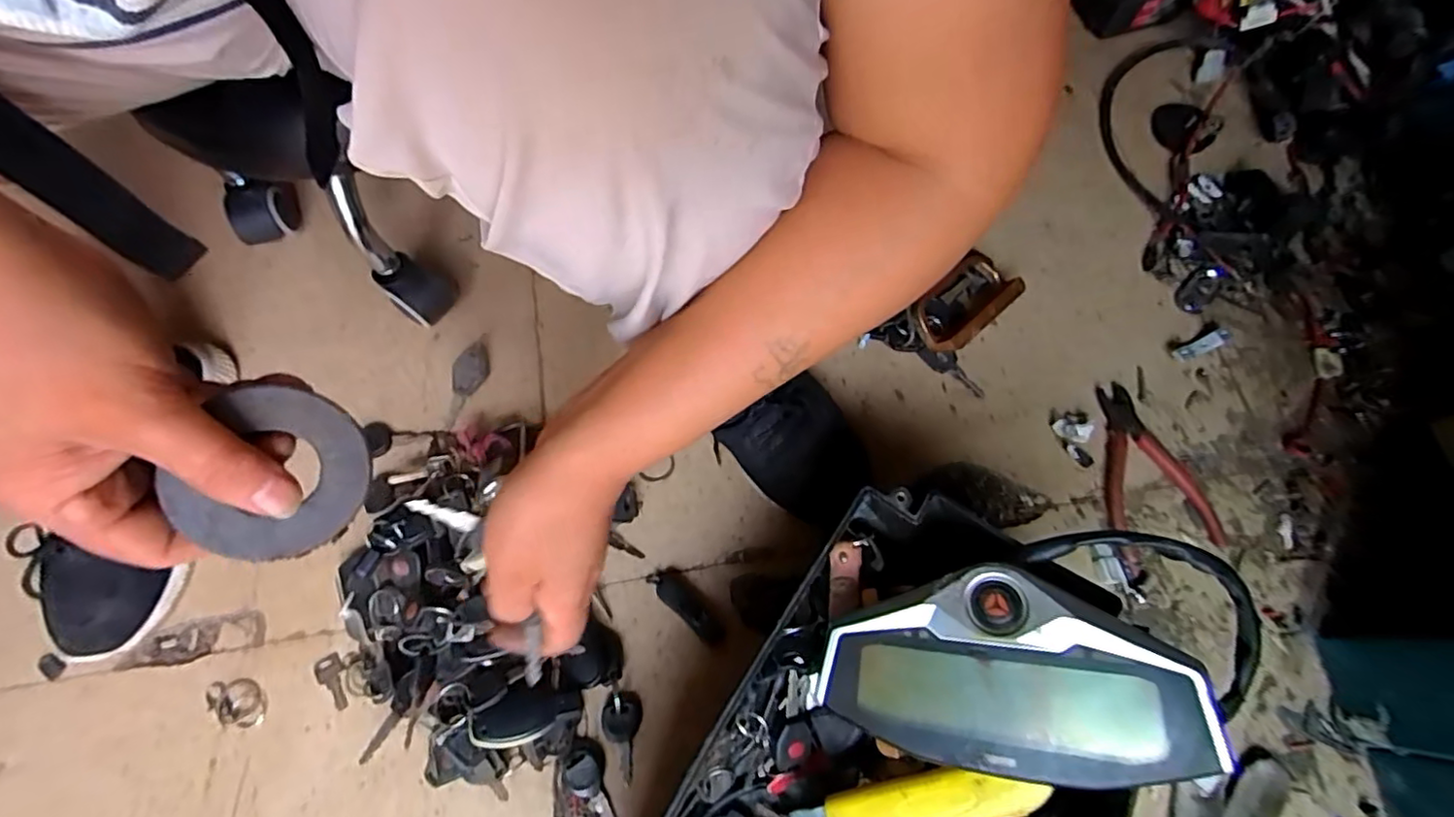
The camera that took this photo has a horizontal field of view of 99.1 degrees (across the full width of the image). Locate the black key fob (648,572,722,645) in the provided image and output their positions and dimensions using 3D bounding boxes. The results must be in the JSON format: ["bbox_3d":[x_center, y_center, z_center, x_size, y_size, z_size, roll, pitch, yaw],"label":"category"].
[{"bbox_3d":[-0.031,0.150,0.472,0.070,0.015,0.022,40,74,13],"label":"black key fob"}]

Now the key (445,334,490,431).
[{"bbox_3d":[-0.224,-0.025,0.536,0.026,0.017,0.088,18,70,6],"label":"key"}]

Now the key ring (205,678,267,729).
[{"bbox_3d":[-0.360,0.215,0.454,0.049,0.005,0.030,12,70,3],"label":"key ring"}]

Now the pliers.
[{"bbox_3d":[0.334,0.051,0.506,0.090,0.009,0.146,-14,70,-6],"label":"pliers"}]

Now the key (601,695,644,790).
[{"bbox_3d":[-0.074,0.238,0.447,0.027,0.011,0.058,-5,82,-3],"label":"key"}]

